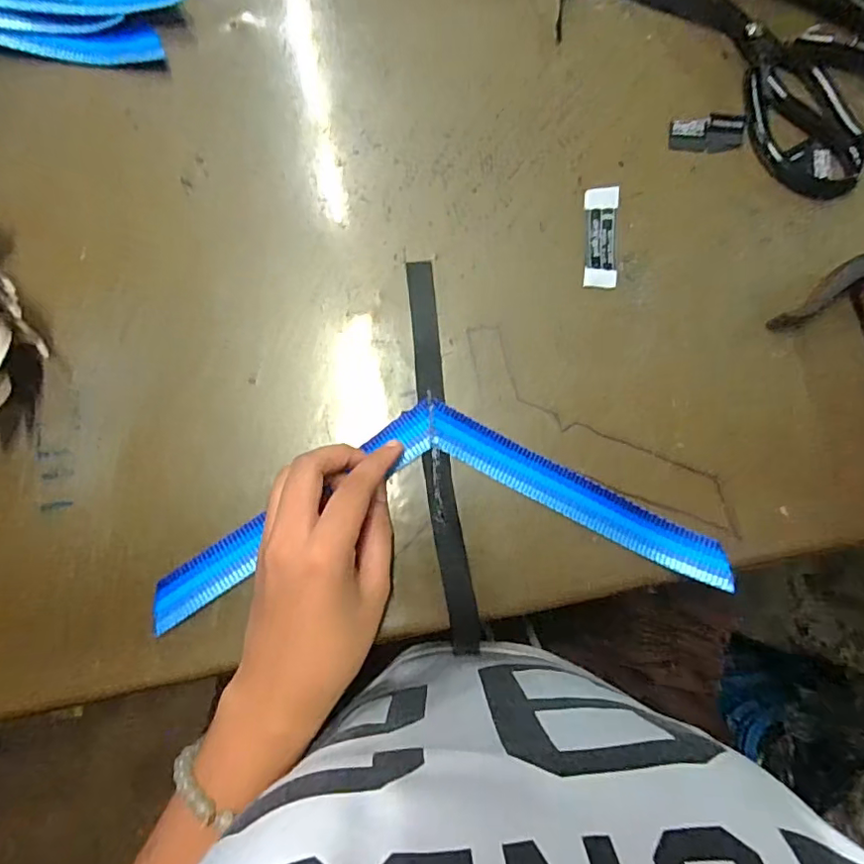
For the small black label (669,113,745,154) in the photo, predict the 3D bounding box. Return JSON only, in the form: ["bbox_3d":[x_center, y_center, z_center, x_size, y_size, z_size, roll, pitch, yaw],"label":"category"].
[{"bbox_3d":[0.179,-0.195,0.359,0.048,0.004,0.024,-1,82,-4],"label":"small black label"}]

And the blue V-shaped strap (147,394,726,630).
[{"bbox_3d":[0.004,0.040,0.310,0.308,0.017,0.110,-5,82,-4],"label":"blue V-shaped strap"}]

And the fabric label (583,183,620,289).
[{"bbox_3d":[0.106,-0.120,0.343,0.021,0.010,0.062,3,82,-3],"label":"fabric label"}]

